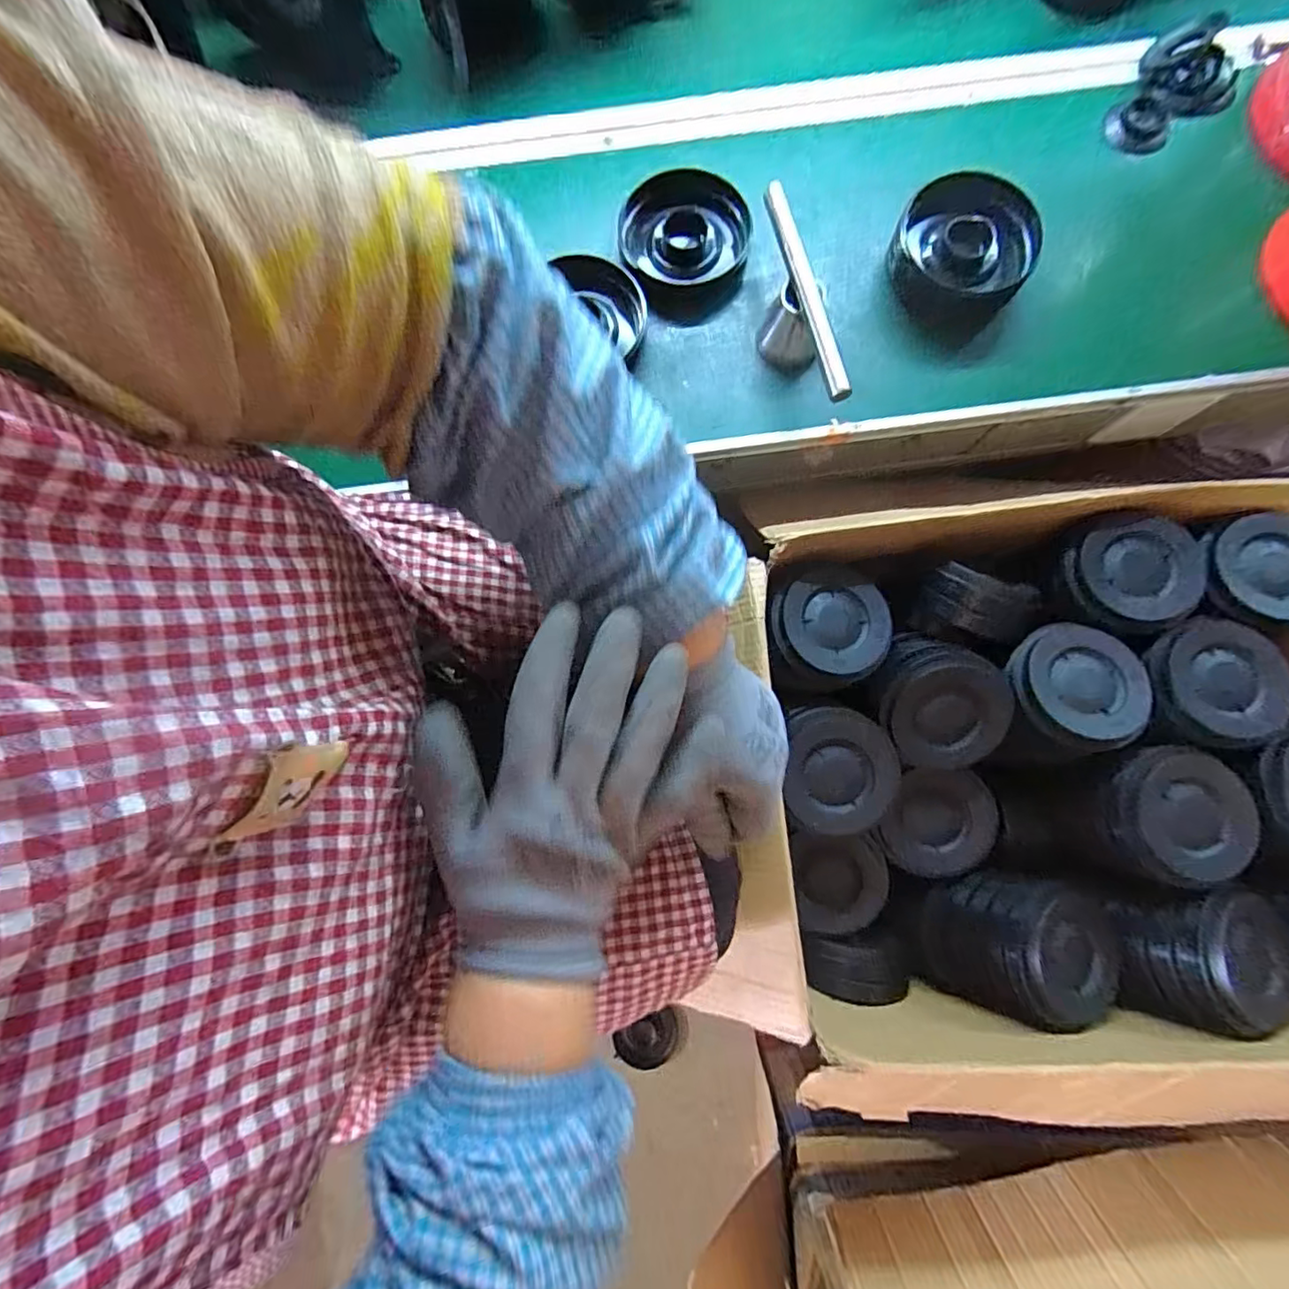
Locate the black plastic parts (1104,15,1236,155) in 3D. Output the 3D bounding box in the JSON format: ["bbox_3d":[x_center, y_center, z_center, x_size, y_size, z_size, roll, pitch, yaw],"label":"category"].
[{"bbox_3d":[0.516,-0.535,0.557,0.092,0.048,0.117,37,82,7],"label":"black plastic parts"}]

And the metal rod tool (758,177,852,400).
[{"bbox_3d":[0.131,-0.290,0.506,0.047,0.068,0.196,-9,80,-1],"label":"metal rod tool"}]

